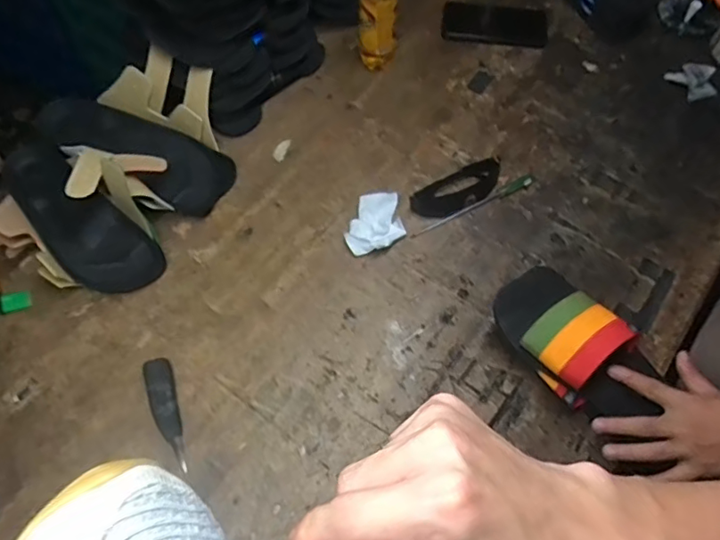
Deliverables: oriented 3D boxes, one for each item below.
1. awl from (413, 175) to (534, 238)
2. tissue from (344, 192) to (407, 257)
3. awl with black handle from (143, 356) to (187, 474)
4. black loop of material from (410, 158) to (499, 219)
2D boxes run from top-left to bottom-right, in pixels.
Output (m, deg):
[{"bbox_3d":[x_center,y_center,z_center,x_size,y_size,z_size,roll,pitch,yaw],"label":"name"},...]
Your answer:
[{"bbox_3d":[0.163,-0.088,0.764,0.199,0.014,0.015,-28,68,-14],"label":"awl"},{"bbox_3d":[0.018,-0.064,0.746,0.079,0.023,0.077,-14,65,-8],"label":"tissue"},{"bbox_3d":[-0.224,0.163,0.634,0.029,0.020,0.131,-17,66,-9],"label":"awl with black handle"},{"bbox_3d":[0.139,-0.111,0.772,0.144,0.018,0.050,-28,68,-14],"label":"black loop of material"}]

